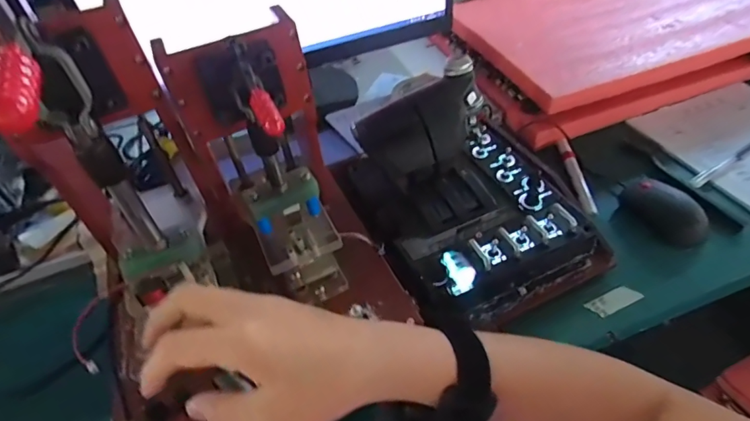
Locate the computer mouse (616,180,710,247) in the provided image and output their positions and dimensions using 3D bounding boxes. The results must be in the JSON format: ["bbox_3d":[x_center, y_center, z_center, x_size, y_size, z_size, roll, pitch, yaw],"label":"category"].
[{"bbox_3d":[0.336,-0.002,0.533,0.055,0.030,0.092,-30,50,-20],"label":"computer mouse"}]

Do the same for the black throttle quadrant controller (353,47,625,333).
[{"bbox_3d":[0.100,-0.021,0.495,0.217,0.154,0.227,-21,47,-13],"label":"black throttle quadrant controller"}]

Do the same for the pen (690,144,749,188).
[{"bbox_3d":[0.448,-0.062,0.583,0.143,0.013,0.016,-27,49,-18],"label":"pen"}]

